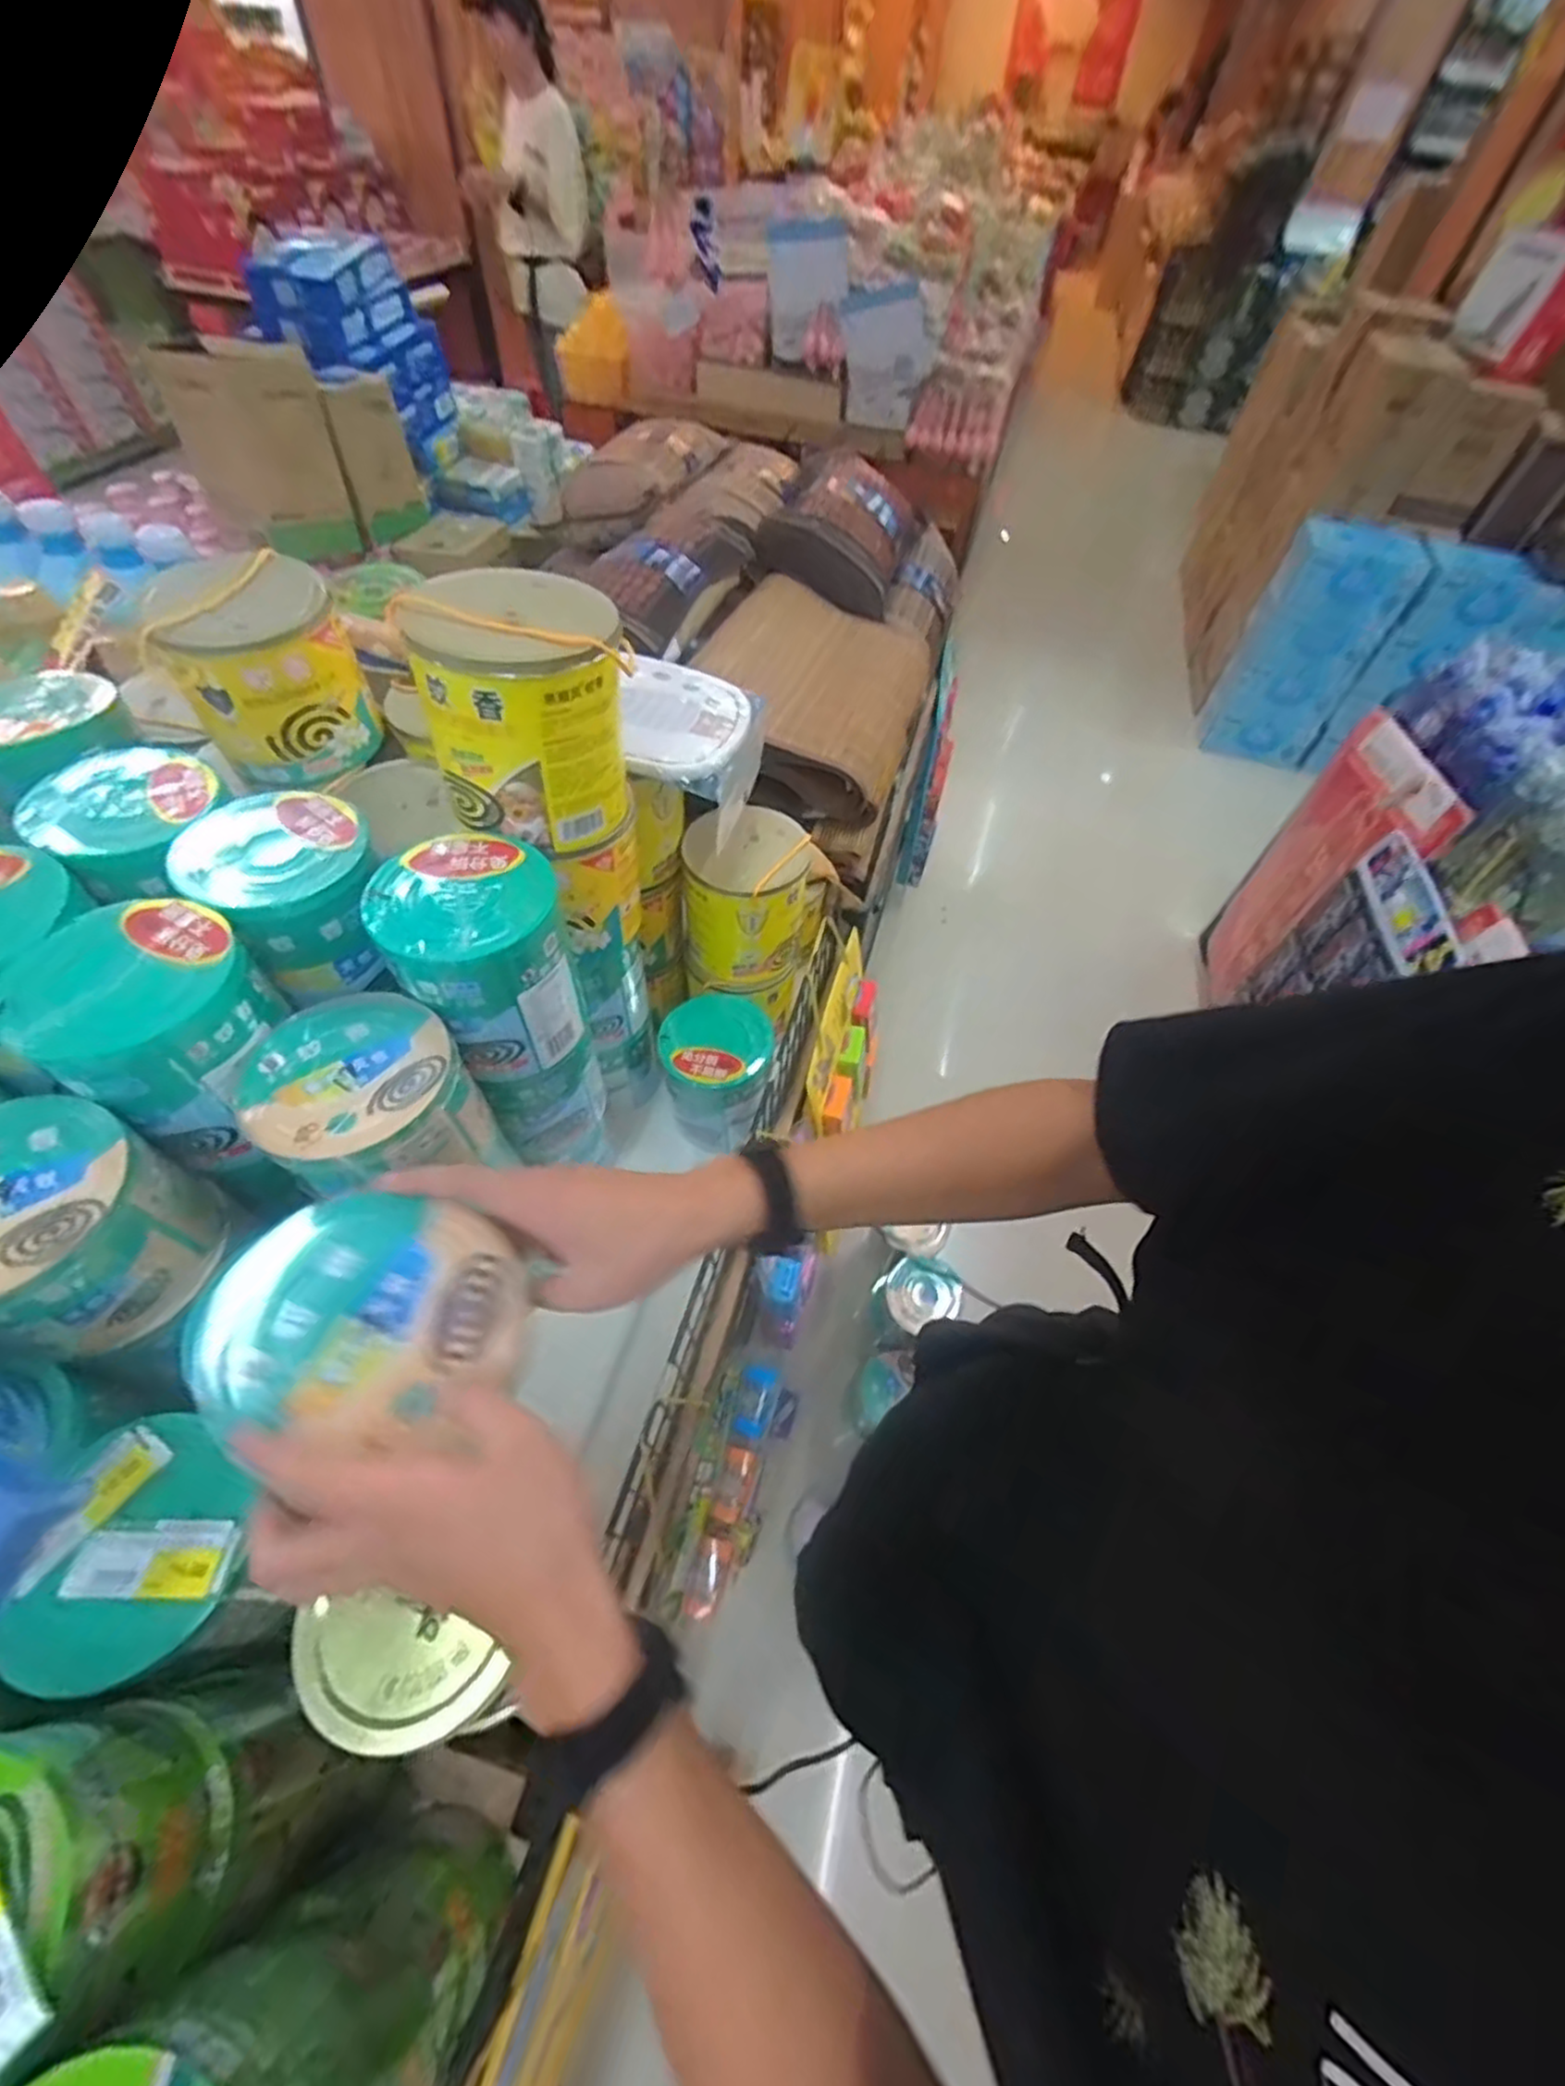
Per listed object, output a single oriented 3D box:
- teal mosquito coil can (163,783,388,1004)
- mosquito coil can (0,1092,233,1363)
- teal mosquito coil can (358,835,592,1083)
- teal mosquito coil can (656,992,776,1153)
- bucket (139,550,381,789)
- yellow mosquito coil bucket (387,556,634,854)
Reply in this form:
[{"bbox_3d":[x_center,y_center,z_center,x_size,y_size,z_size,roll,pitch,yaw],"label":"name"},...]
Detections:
[{"bbox_3d":[-0.384,-0.120,0.579,0.139,0.096,0.129,24,56,12],"label":"teal mosquito coil can"},{"bbox_3d":[-0.473,0.121,0.479,0.139,0.119,0.141,24,56,12],"label":"mosquito coil can"},{"bbox_3d":[-0.235,-0.065,0.583,0.126,0.154,0.125,2,54,-3],"label":"teal mosquito coil can"},{"bbox_3d":[-0.075,0.041,0.896,0.119,0.139,0.134,7,54,0],"label":"teal mosquito coil can"},{"bbox_3d":[-0.465,-0.336,0.651,0.146,0.148,0.138,-27,61,-22],"label":"bucket"},{"bbox_3d":[-0.195,-0.256,0.560,0.140,0.154,0.137,-20,59,-18],"label":"yellow mosquito coil bucket"}]

